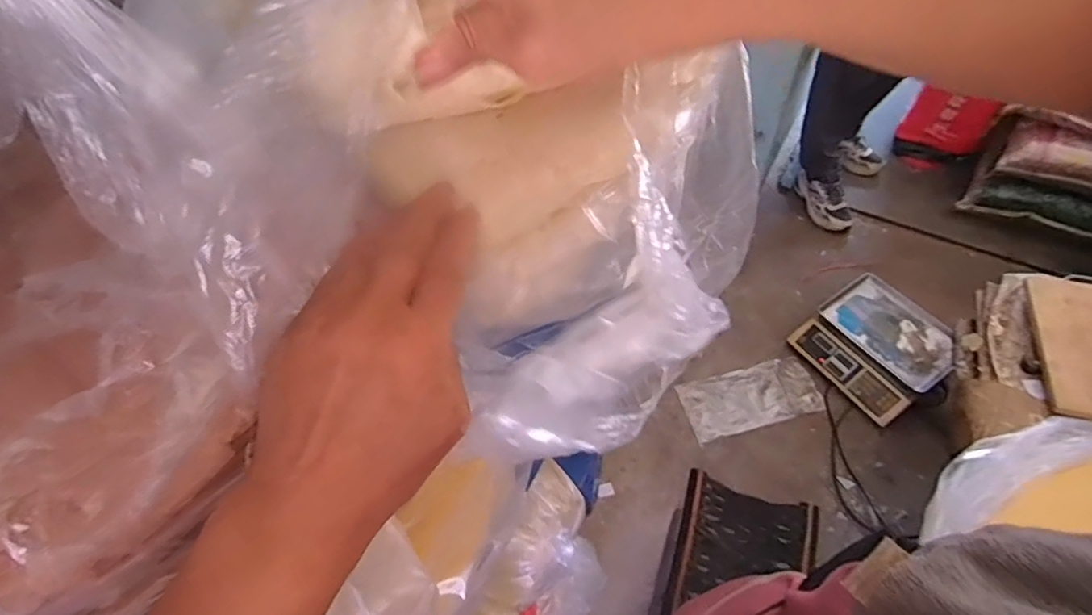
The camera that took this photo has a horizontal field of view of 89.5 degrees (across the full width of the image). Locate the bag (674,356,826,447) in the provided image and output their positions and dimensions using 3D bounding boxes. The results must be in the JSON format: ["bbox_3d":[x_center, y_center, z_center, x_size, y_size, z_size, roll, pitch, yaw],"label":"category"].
[{"bbox_3d":[0.572,0.249,1.544,0.372,0.014,0.180,-14,51,-7],"label":"bag"}]

